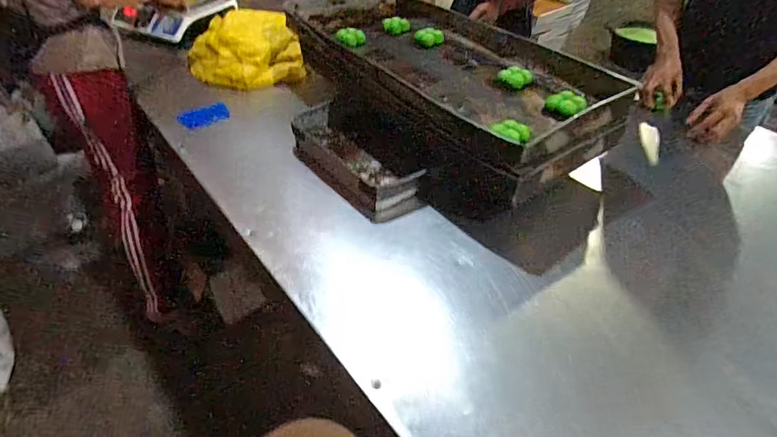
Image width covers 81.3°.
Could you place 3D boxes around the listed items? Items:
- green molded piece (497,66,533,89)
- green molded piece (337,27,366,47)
[{"bbox_3d":[0.292,-0.324,1.045,0.077,0.028,0.072,12,43,11],"label":"green molded piece"},{"bbox_3d":[-0.103,-0.502,1.252,0.076,0.025,0.095,1,42,-1],"label":"green molded piece"}]

